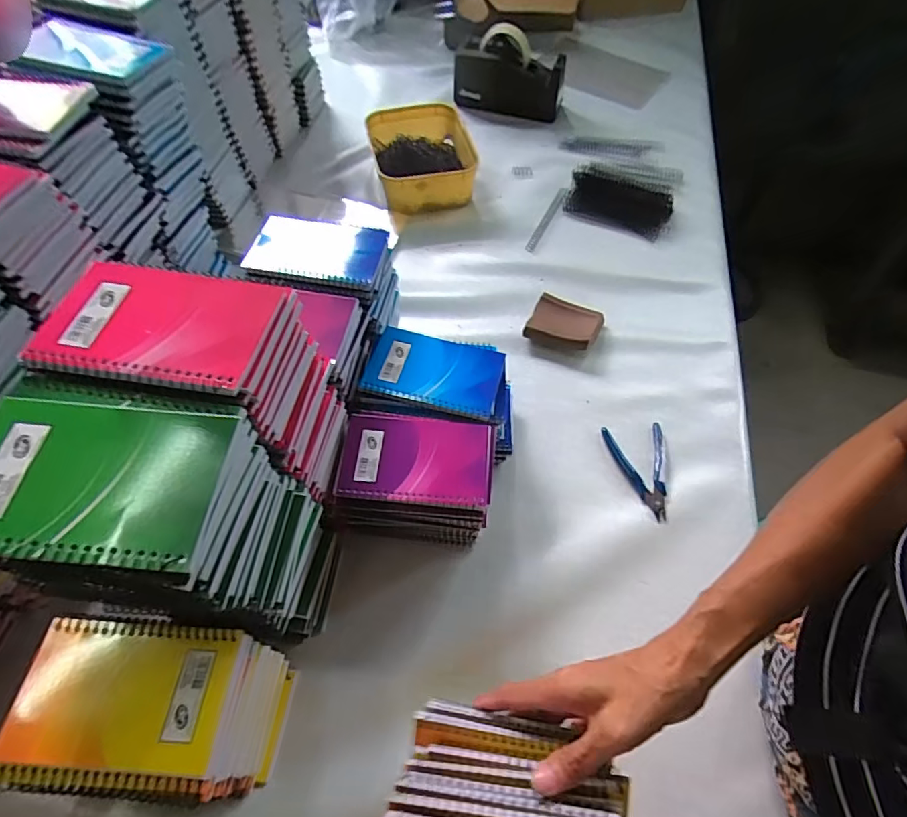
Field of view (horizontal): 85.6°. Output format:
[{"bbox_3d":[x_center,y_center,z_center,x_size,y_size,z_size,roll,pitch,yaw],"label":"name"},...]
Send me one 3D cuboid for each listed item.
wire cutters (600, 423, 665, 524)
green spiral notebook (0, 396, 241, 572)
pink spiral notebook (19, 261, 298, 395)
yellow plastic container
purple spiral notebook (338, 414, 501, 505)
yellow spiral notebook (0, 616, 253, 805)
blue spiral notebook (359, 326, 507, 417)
[{"bbox_3d":[0.213,0.068,0.550,0.065,0.011,0.114,-2,57,-3],"label":"wire cutters"},{"bbox_3d":[-0.181,0.033,0.244,0.127,0.007,0.084,3,57,1],"label":"green spiral notebook"},{"bbox_3d":[-0.176,-0.052,0.298,0.137,0.012,0.083,8,57,4],"label":"pink spiral notebook"},{"bbox_3d":[-0.051,-0.415,0.813,0.158,0.068,0.198,-10,58,-8],"label":"yellow plastic container"},{"bbox_3d":[-0.033,0.043,0.439,0.134,0.007,0.083,4,57,1],"label":"purple spiral notebook"},{"bbox_3d":[-0.209,0.190,0.314,0.136,0.015,0.095,4,57,1],"label":"yellow spiral notebook"},{"bbox_3d":[-0.022,-0.040,0.490,0.137,0.009,0.078,13,58,7],"label":"blue spiral notebook"}]

